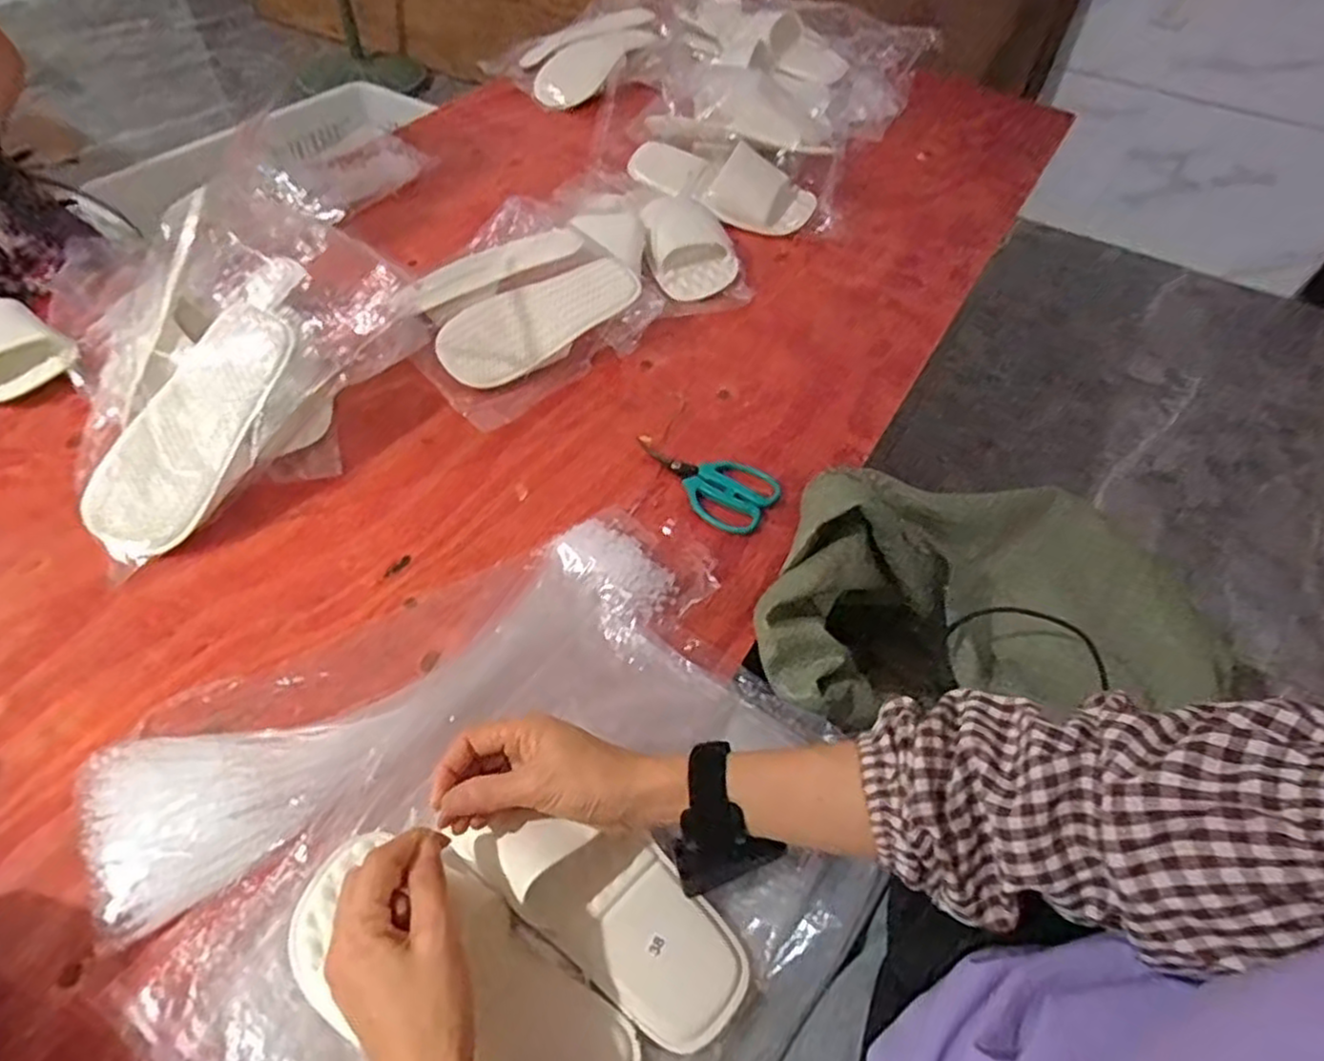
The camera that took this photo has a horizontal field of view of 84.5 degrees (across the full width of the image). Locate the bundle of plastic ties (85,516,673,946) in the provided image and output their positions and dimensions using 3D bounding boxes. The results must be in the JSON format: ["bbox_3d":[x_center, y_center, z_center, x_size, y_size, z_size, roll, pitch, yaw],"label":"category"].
[{"bbox_3d":[-0.187,0.120,0.547,0.429,0.028,0.132,-25,58,-23],"label":"bundle of plastic ties"}]

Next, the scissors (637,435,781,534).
[{"bbox_3d":[0.037,-0.053,0.720,0.151,0.009,0.087,28,54,16],"label":"scissors"}]

